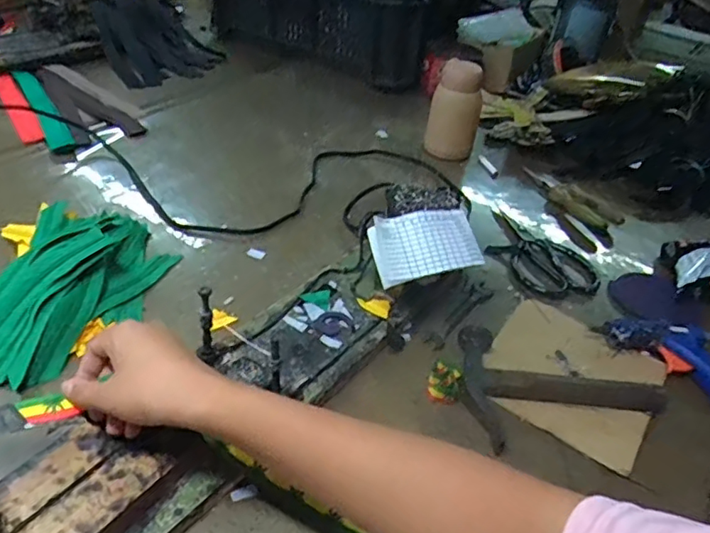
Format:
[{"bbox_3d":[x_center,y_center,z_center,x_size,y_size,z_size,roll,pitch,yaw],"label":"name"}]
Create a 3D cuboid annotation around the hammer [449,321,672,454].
[{"bbox_3d":[0.186,0.109,0.505,0.179,0.023,0.108,6,38,-1],"label":"hammer"}]

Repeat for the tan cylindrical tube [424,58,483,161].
[{"bbox_3d":[0.150,-0.231,0.844,0.075,0.132,0.082,13,38,8],"label":"tan cylindrical tube"}]

